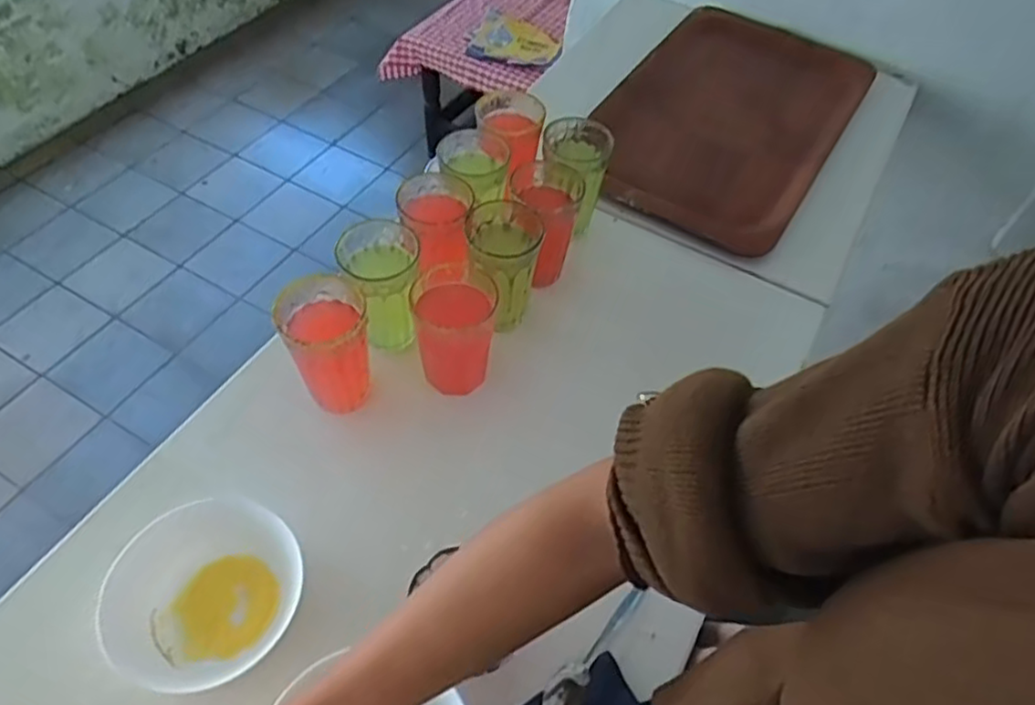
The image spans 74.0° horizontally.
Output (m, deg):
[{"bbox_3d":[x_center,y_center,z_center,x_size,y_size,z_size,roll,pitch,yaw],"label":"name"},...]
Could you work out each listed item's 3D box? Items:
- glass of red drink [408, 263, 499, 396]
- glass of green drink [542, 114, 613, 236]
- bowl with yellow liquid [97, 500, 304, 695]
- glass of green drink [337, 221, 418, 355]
[{"bbox_3d":[-0.062,-0.023,0.674,0.075,0.107,0.084,0,54,-5],"label":"glass of red drink"},{"bbox_3d":[0.064,-0.204,0.820,0.075,0.122,0.082,11,54,3],"label":"glass of green drink"},{"bbox_3d":[-0.248,0.192,0.547,0.137,0.056,0.138,2,54,-3],"label":"bowl with yellow liquid"},{"bbox_3d":[-0.137,-0.064,0.695,0.070,0.112,0.088,-9,55,-11],"label":"glass of green drink"}]

